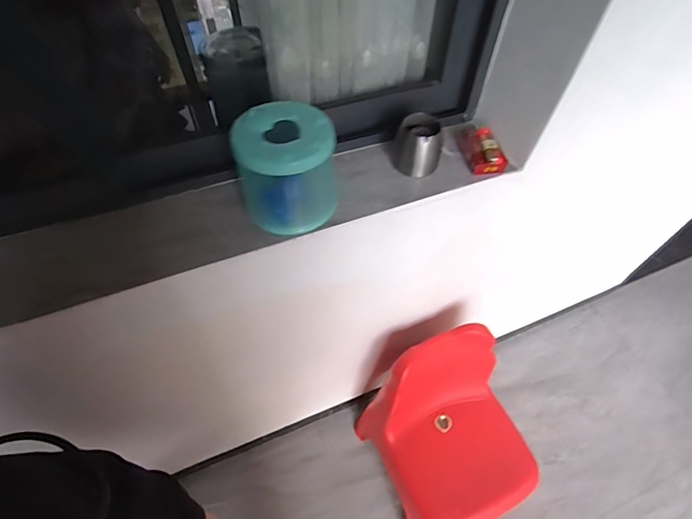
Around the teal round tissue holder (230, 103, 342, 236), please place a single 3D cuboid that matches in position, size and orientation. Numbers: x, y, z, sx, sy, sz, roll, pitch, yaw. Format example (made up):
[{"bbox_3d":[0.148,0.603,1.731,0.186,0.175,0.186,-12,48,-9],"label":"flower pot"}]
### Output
[{"bbox_3d":[-0.082,-0.126,0.534,0.123,0.127,0.110,-20,56,-14],"label":"teal round tissue holder"}]

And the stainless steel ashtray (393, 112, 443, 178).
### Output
[{"bbox_3d":[0.120,-0.182,0.625,0.067,0.086,0.056,-18,55,-13],"label":"stainless steel ashtray"}]

